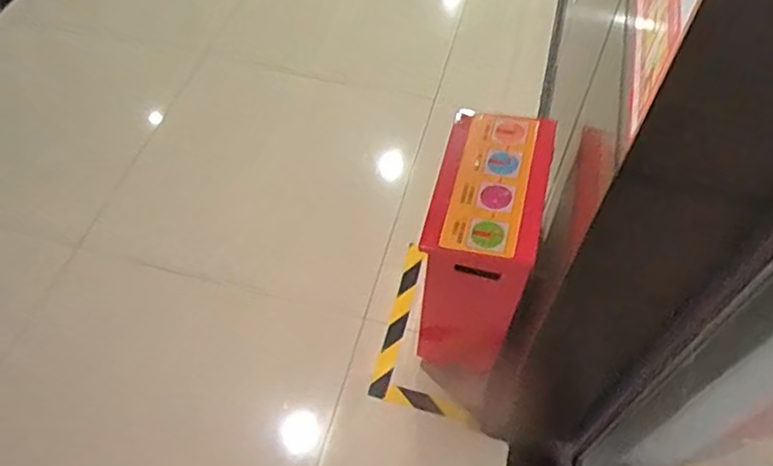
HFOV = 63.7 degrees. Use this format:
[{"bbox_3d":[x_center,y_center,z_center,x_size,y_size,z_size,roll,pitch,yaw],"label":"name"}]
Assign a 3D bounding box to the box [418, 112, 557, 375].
[{"bbox_3d":[0.182,0.044,1.275,0.183,0.521,0.300,13,57,8],"label":"box"}]

